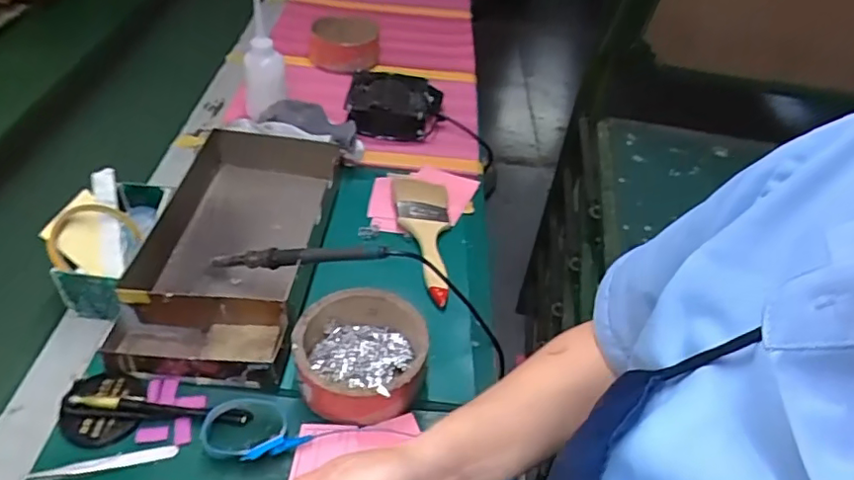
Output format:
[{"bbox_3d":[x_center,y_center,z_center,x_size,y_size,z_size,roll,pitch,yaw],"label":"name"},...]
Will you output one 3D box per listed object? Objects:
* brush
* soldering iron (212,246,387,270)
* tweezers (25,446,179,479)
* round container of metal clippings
[{"bbox_3d":[-0.008,-0.008,0.702,0.069,0.028,0.199,4,43,-3],"label":"brush"},{"bbox_3d":[-0.135,0.017,0.590,0.196,0.020,0.016,-3,40,17],"label":"soldering iron"},{"bbox_3d":[-0.267,0.186,0.480,0.109,0.011,0.016,-7,45,-14],"label":"tweezers"},{"bbox_3d":[-0.062,0.112,0.551,0.120,0.054,0.121,4,43,-4],"label":"round container of metal clippings"}]

